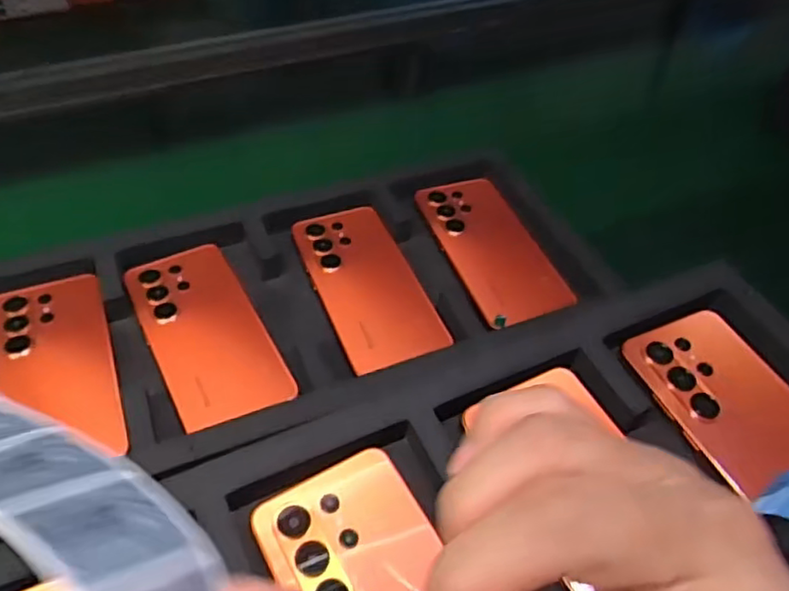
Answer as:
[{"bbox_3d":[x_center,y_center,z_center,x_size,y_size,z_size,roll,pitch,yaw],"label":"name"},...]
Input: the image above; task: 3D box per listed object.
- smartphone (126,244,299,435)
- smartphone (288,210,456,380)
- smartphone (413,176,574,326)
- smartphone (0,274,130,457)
[{"bbox_3d":[-0.138,0.024,0.468,0.078,0.005,0.167,-22,54,-21],"label":"smartphone"},{"bbox_3d":[-0.022,-0.012,0.506,0.078,0.012,0.169,-16,52,-17],"label":"smartphone"},{"bbox_3d":[0.082,-0.042,0.536,0.077,0.015,0.175,-14,52,-16],"label":"smartphone"},{"bbox_3d":[-0.234,0.049,0.438,0.076,0.009,0.168,-17,53,-18],"label":"smartphone"}]

